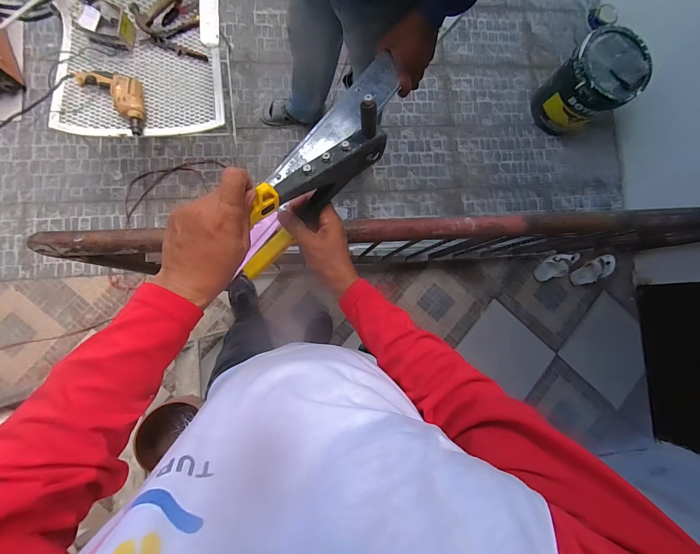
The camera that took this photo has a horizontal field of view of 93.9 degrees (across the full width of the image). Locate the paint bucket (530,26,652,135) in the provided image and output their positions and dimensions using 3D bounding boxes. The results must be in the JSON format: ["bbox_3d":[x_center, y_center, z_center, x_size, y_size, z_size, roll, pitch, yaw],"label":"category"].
[{"bbox_3d":[1.013,-0.819,1.429,0.257,0.387,0.281,0,88,-6],"label":"paint bucket"}]

